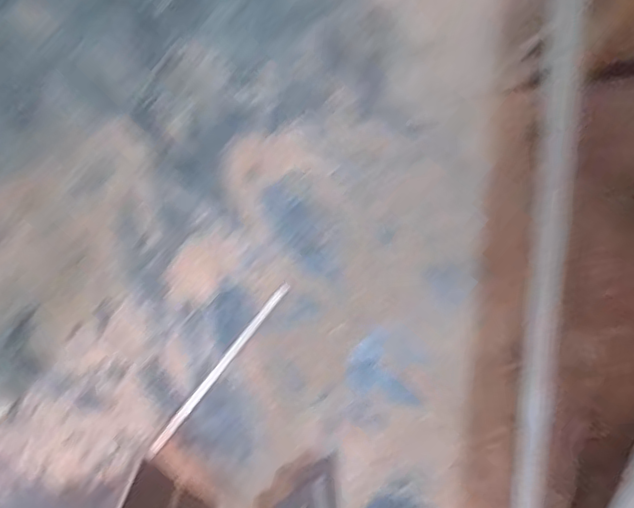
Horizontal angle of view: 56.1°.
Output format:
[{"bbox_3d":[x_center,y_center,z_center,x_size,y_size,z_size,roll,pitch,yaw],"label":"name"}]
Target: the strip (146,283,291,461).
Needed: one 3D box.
[{"bbox_3d":[-0.168,0.197,1.019,0.017,0.010,0.367,38,80,6],"label":"strip"}]

